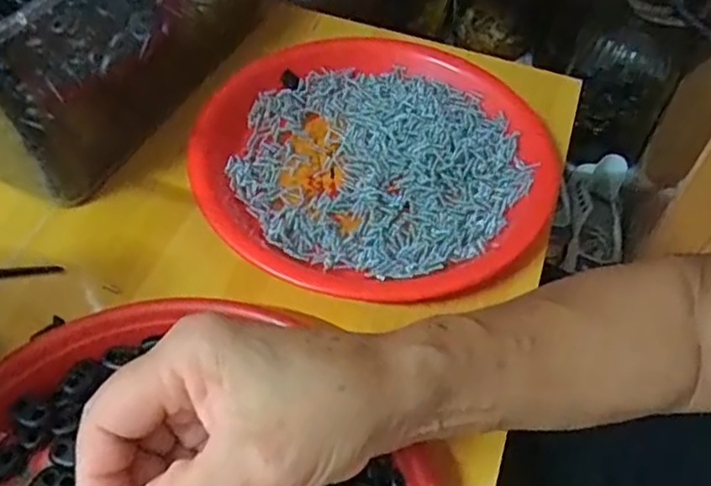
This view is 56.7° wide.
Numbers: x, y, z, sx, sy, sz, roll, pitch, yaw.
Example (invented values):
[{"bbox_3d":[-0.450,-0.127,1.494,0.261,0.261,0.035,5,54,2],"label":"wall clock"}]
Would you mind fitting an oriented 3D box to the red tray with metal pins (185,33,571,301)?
[{"bbox_3d":[0.011,-0.057,0.430,0.223,0.019,0.215,3,52,-1],"label":"red tray with metal pins"}]

